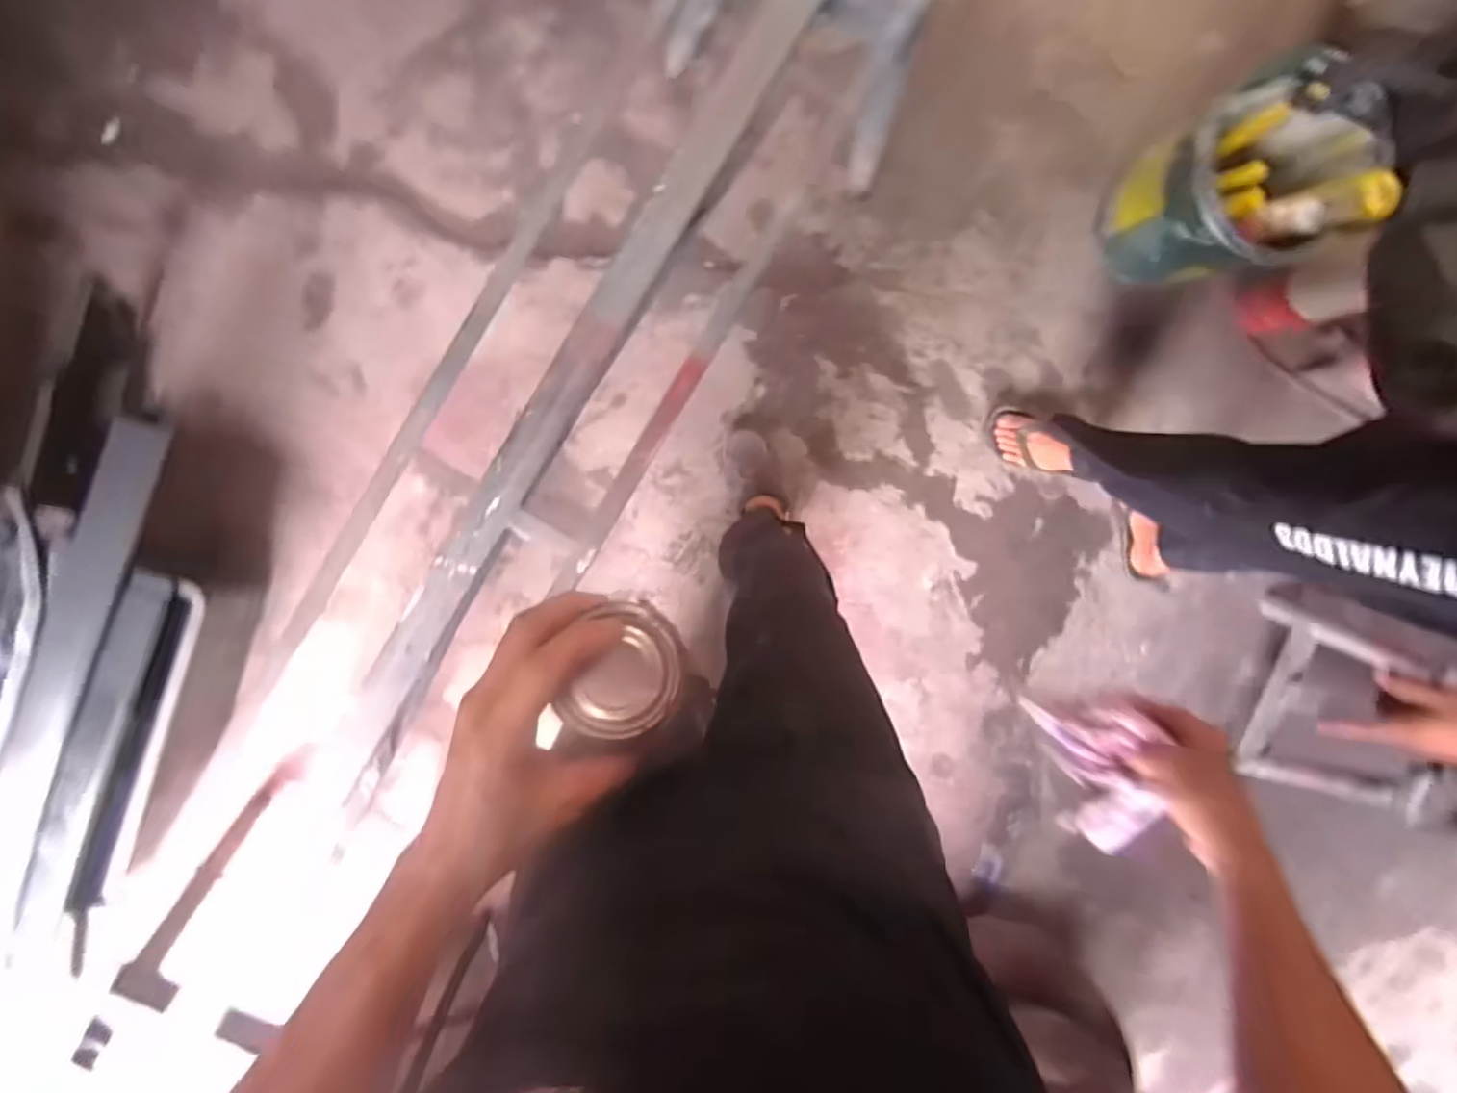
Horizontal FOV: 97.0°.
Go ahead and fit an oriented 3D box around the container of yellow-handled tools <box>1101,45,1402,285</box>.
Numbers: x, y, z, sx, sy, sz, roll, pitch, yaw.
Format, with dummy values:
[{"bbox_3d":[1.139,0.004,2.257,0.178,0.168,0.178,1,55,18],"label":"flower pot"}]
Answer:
[{"bbox_3d":[0.873,-0.617,1.133,0.293,0.297,0.276,0,94,-2],"label":"container of yellow-handled tools"}]

